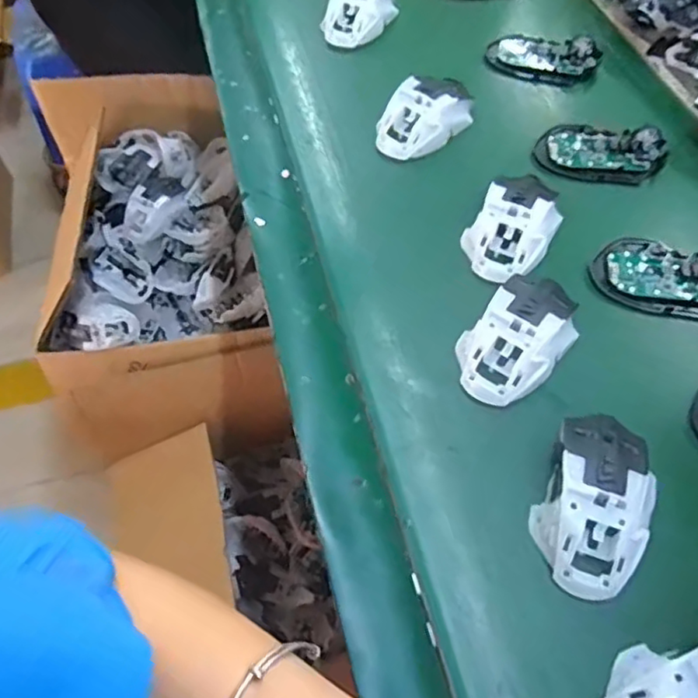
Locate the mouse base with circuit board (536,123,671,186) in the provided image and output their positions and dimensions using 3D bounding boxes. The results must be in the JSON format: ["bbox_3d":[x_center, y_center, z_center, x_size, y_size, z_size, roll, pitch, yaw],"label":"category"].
[{"bbox_3d":[0.233,-0.184,0.566,0.110,0.026,0.060,17,61,12],"label":"mouse base with circuit board"}]

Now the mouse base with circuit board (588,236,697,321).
[{"bbox_3d":[0.257,-0.061,0.488,0.115,0.024,0.071,17,61,12],"label":"mouse base with circuit board"}]

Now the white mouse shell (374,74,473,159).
[{"bbox_3d":[0.073,-0.224,0.585,0.066,0.037,0.102,39,67,22],"label":"white mouse shell"}]

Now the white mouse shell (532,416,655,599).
[{"bbox_3d":[0.155,0.094,0.383,0.062,0.029,0.112,19,61,13],"label":"white mouse shell"}]

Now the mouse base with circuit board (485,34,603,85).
[{"bbox_3d":[0.205,-0.311,0.643,0.113,0.023,0.058,16,61,12],"label":"mouse base with circuit board"}]

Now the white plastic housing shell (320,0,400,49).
[{"bbox_3d":[0.011,-0.374,0.679,0.062,0.038,0.095,22,62,15],"label":"white plastic housing shell"}]

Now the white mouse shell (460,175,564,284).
[{"bbox_3d":[0.136,-0.103,0.505,0.062,0.030,0.097,31,65,19],"label":"white mouse shell"}]

